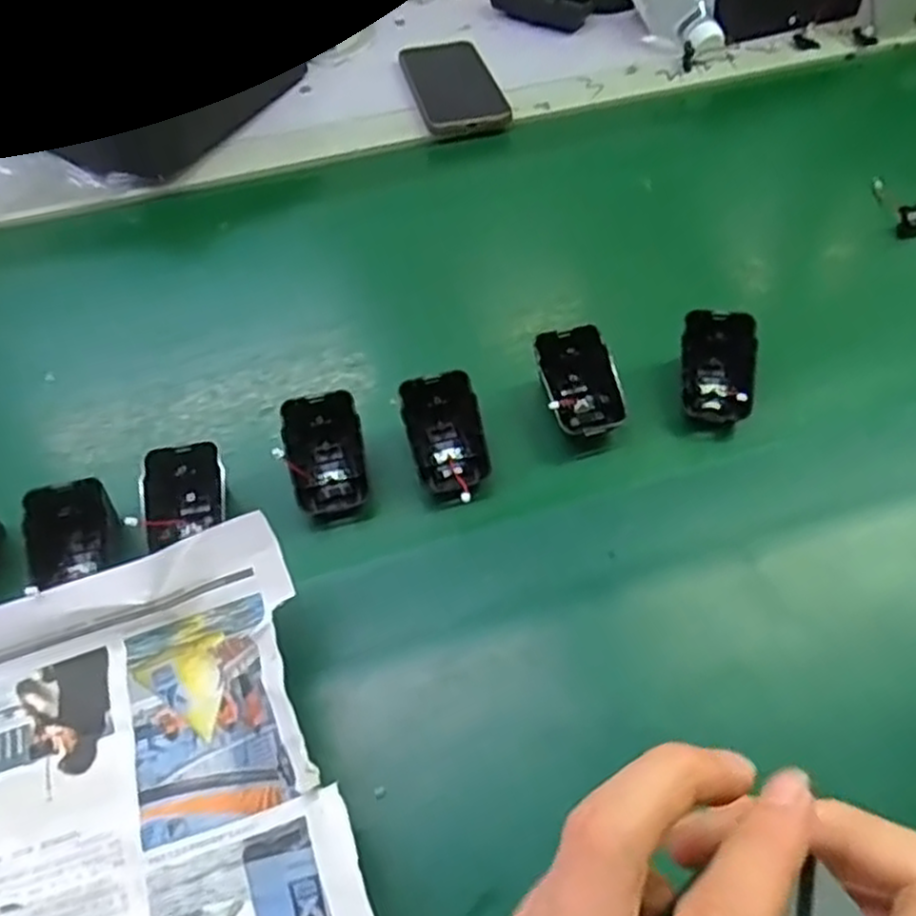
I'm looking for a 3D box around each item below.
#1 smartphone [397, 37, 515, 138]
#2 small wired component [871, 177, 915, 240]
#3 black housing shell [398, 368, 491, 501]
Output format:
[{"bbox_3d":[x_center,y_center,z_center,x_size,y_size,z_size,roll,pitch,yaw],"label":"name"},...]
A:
[{"bbox_3d":[-0.006,-0.355,0.719,0.080,0.008,0.158,-12,55,-7],"label":"smartphone"},{"bbox_3d":[0.336,-0.197,0.585,0.020,0.023,0.070,-2,54,1],"label":"small wired component"},{"bbox_3d":[-0.007,-0.012,0.452,0.044,0.044,0.060,-10,54,-5],"label":"black housing shell"}]

